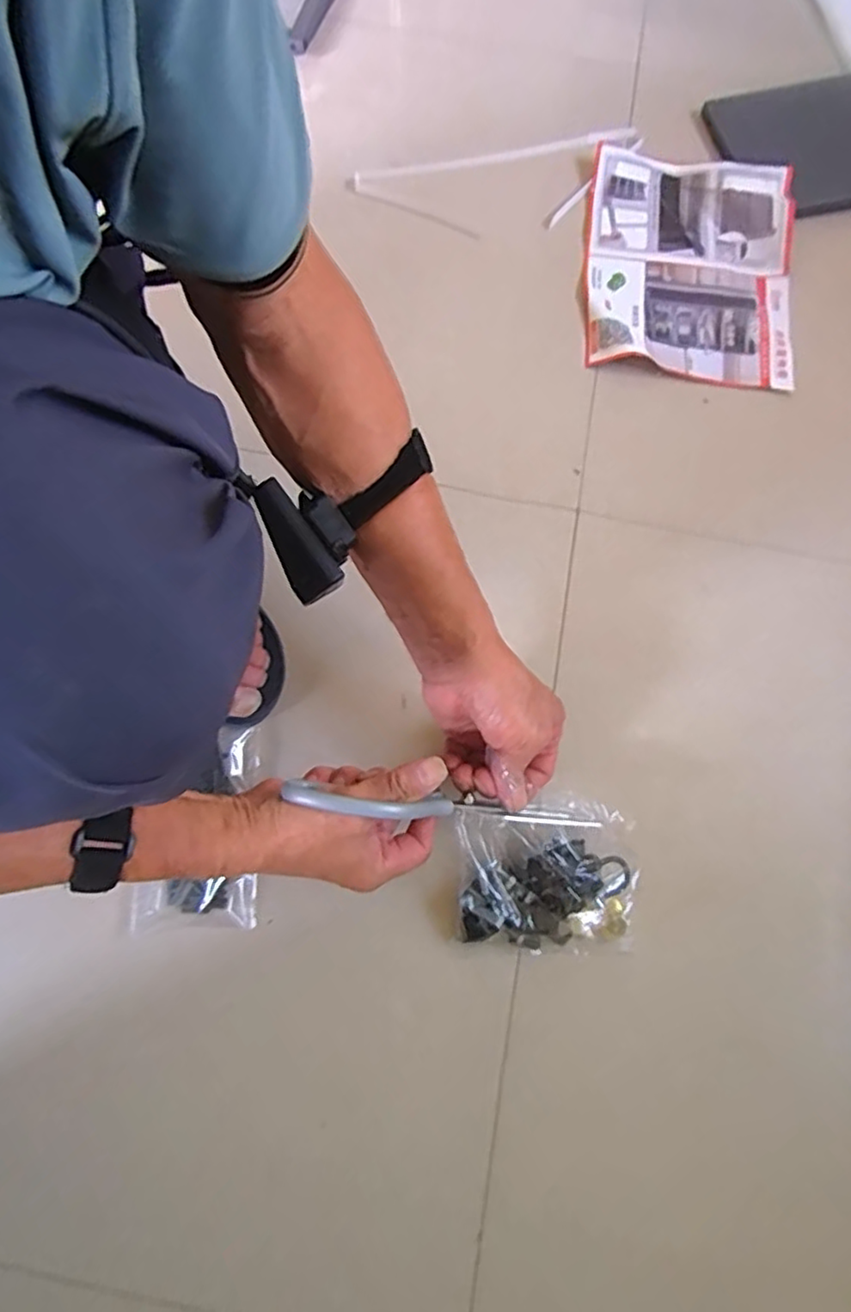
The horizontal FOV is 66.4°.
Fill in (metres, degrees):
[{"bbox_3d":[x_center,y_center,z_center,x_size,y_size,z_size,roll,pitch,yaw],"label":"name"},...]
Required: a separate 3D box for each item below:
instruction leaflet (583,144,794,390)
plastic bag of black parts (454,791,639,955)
[{"bbox_3d":[0.265,-0.396,0.655,0.198,0.026,0.262,6,73,2],"label":"instruction leaflet"},{"bbox_3d":[0.084,0.152,0.446,0.121,0.032,0.115,0,96,0],"label":"plastic bag of black parts"}]

